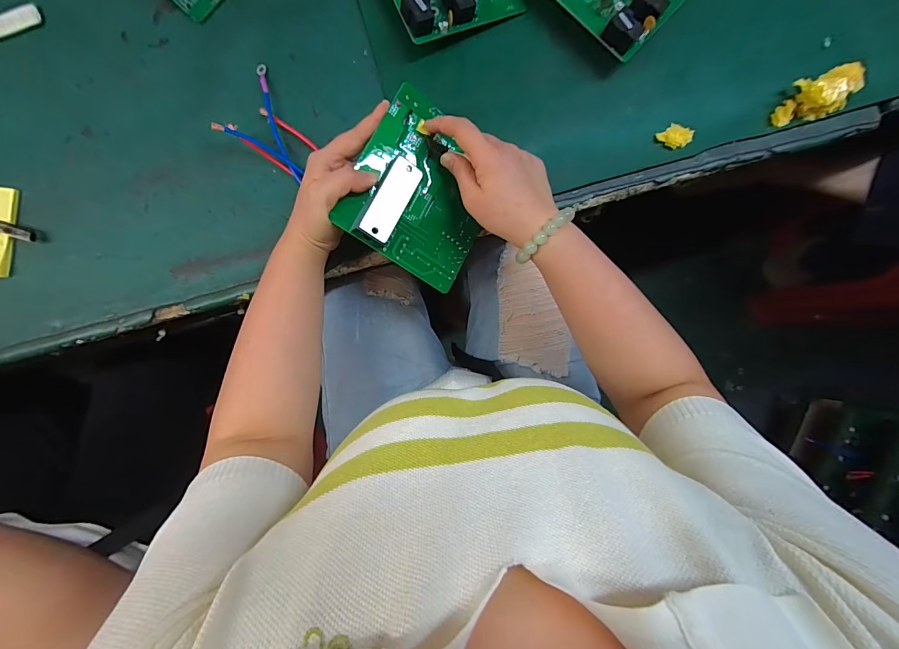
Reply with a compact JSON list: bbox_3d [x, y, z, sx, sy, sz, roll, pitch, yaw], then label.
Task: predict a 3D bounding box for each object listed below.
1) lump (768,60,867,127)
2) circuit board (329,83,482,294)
[{"bbox_3d":[0.403,-0.252,0.416,0.079,0.031,0.044,-16,90,-1],"label":"lump"},{"bbox_3d":[-0.019,-0.131,0.375,0.136,0.023,0.155,30,80,-25],"label":"circuit board"}]

